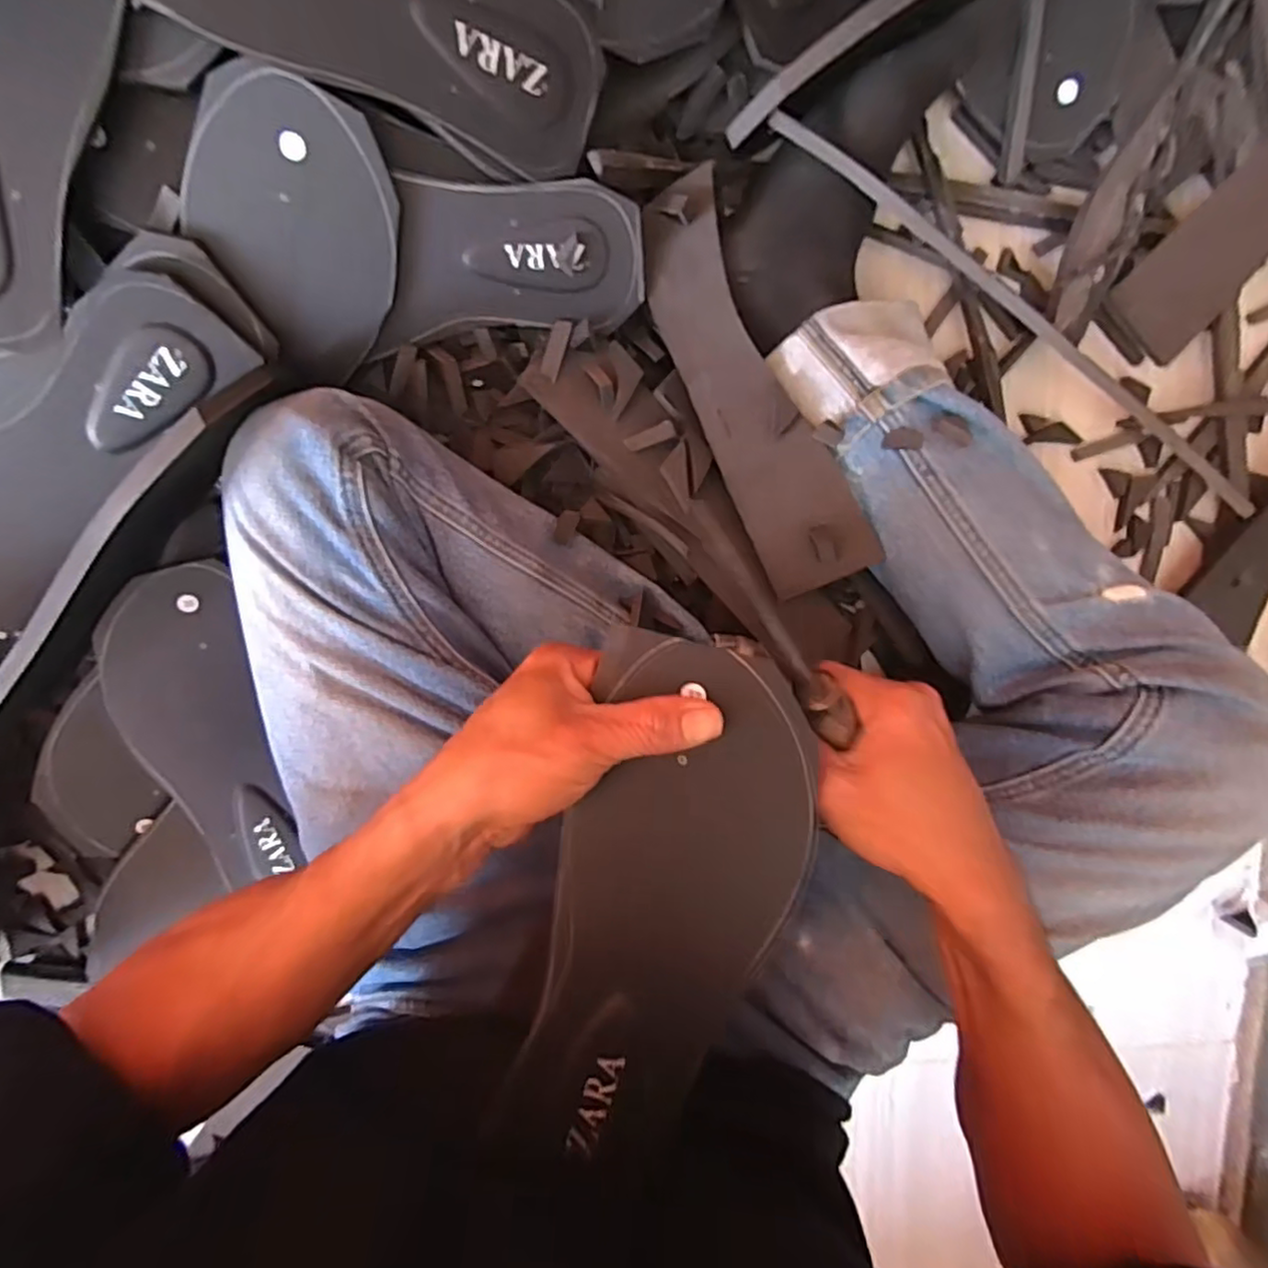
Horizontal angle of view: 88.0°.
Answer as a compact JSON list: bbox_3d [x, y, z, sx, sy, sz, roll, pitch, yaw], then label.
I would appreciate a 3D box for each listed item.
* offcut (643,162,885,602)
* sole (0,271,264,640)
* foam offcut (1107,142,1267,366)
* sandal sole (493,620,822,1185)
[{"bbox_3d":[0.072,-0.146,0.408,0.070,0.015,0.249,-26,96,12],"label":"offcut"},{"bbox_3d":[-0.315,-0.087,0.357,0.250,0.023,0.095,-39,134,6],"label":"sole"},{"bbox_3d":[0.432,-0.299,0.423,0.063,0.017,0.257,39,107,-7],"label":"foam offcut"},{"bbox_3d":[0.009,0.119,0.279,0.098,0.018,0.228,17,91,-5],"label":"sandal sole"}]

